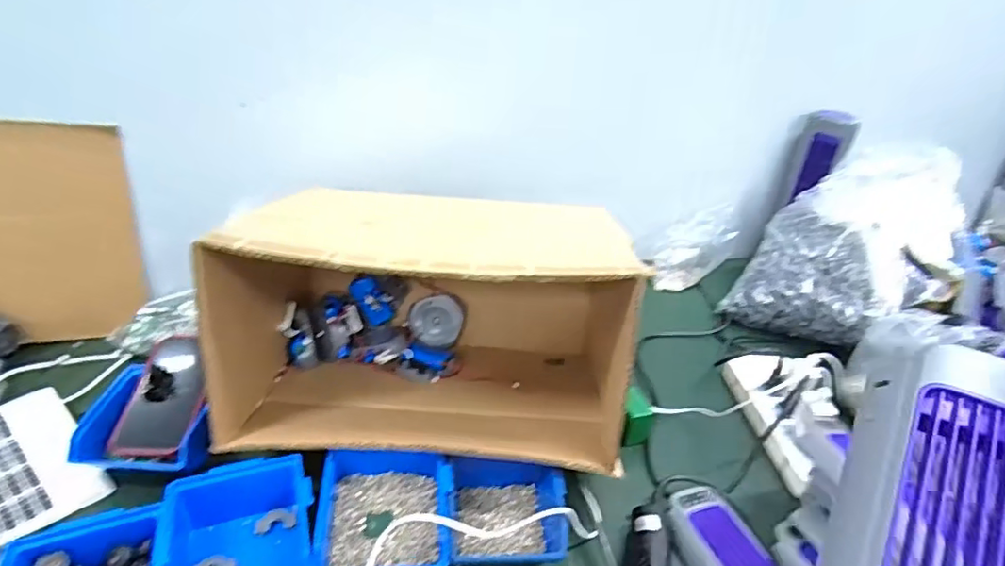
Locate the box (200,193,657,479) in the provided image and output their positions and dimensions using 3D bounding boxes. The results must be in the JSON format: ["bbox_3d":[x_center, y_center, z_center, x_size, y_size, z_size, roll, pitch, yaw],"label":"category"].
[{"bbox_3d":[-0.071,0.038,0.666,0.419,0.265,0.313,5,30,-2],"label":"box"}]

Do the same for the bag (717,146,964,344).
[{"bbox_3d":[0.547,-0.063,0.898,0.257,0.279,0.204,26,36,31],"label":"bag"}]

